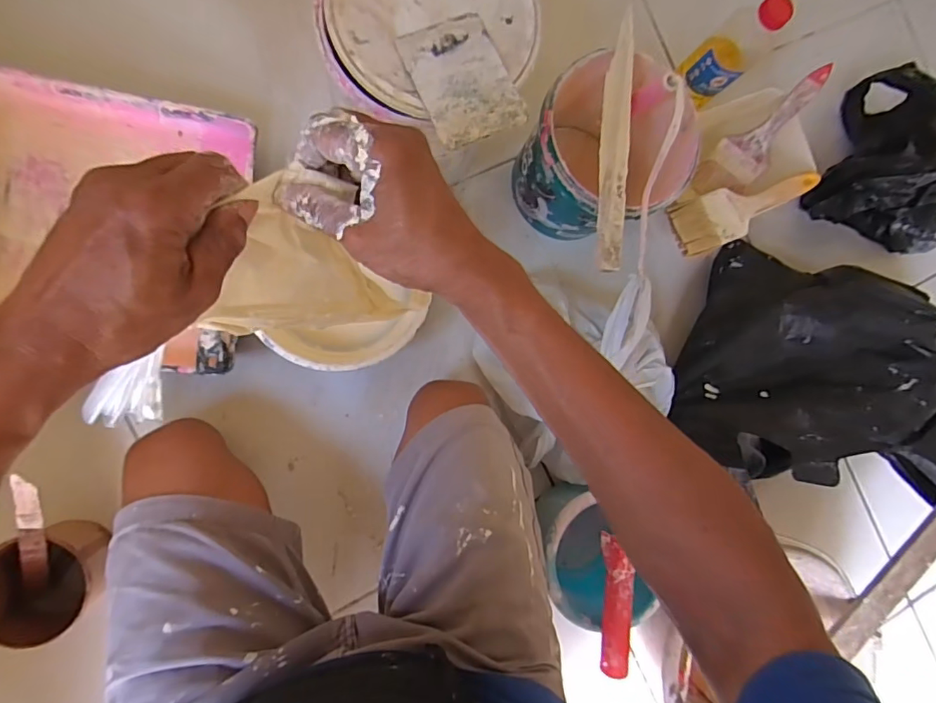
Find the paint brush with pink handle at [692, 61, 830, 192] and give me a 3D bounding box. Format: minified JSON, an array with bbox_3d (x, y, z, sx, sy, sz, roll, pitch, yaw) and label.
[{"bbox_3d":[0.371,-0.268,0.635,0.063,0.018,0.180,37,123,-6],"label":"paint brush with pink handle"}]

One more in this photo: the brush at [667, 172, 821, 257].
[{"bbox_3d":[0.333,-0.170,0.591,0.203,0.019,0.062,-19,91,-9],"label":"brush"}]

